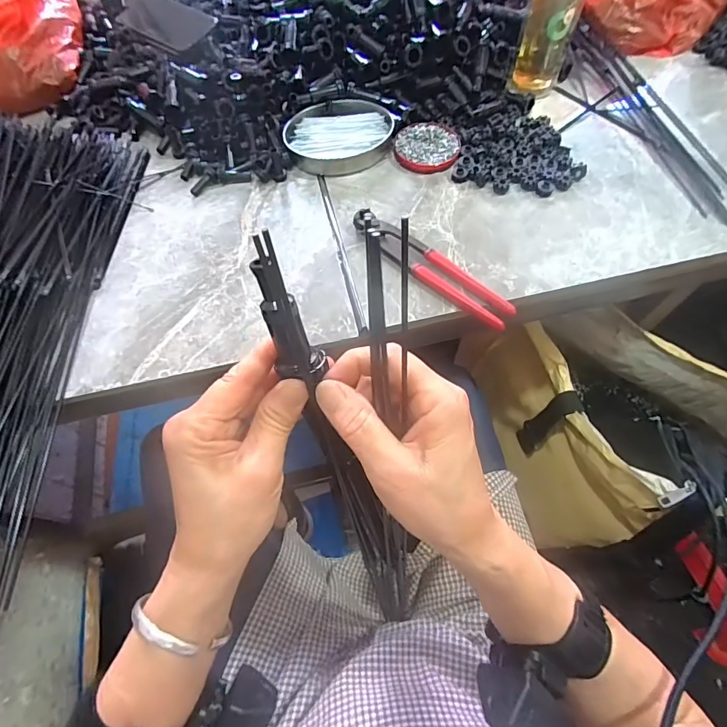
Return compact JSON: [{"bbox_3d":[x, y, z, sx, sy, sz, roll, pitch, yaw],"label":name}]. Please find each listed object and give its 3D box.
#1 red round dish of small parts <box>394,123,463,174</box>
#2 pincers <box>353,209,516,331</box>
[{"bbox_3d":[0.081,-0.274,0.539,0.080,0.013,0.075,-1,63,2],"label":"red round dish of small parts"},{"bbox_3d":[0.068,-0.103,0.446,0.197,0.019,0.035,41,71,20],"label":"pincers"}]

